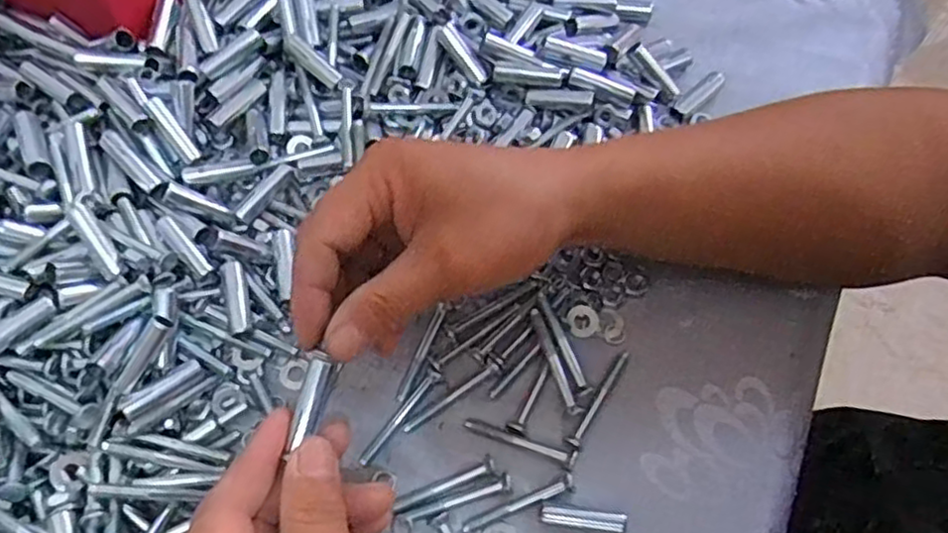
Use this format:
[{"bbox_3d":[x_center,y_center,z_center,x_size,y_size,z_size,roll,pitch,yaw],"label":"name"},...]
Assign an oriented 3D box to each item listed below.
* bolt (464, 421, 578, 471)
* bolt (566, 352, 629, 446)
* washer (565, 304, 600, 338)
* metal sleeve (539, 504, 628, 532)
[{"bbox_3d":[0.023,0.085,0.337,0.055,0.005,0.009,20,68,9],"label":"bolt"},{"bbox_3d":[0.062,0.064,0.343,0.007,0.007,0.056,30,72,12],"label":"bolt"},{"bbox_3d":[0.057,0.029,0.363,0.017,0.004,0.017,0,81,0],"label":"washer"},{"bbox_3d":[0.051,0.117,0.322,0.039,0.009,0.010,8,67,5],"label":"metal sleeve"}]

